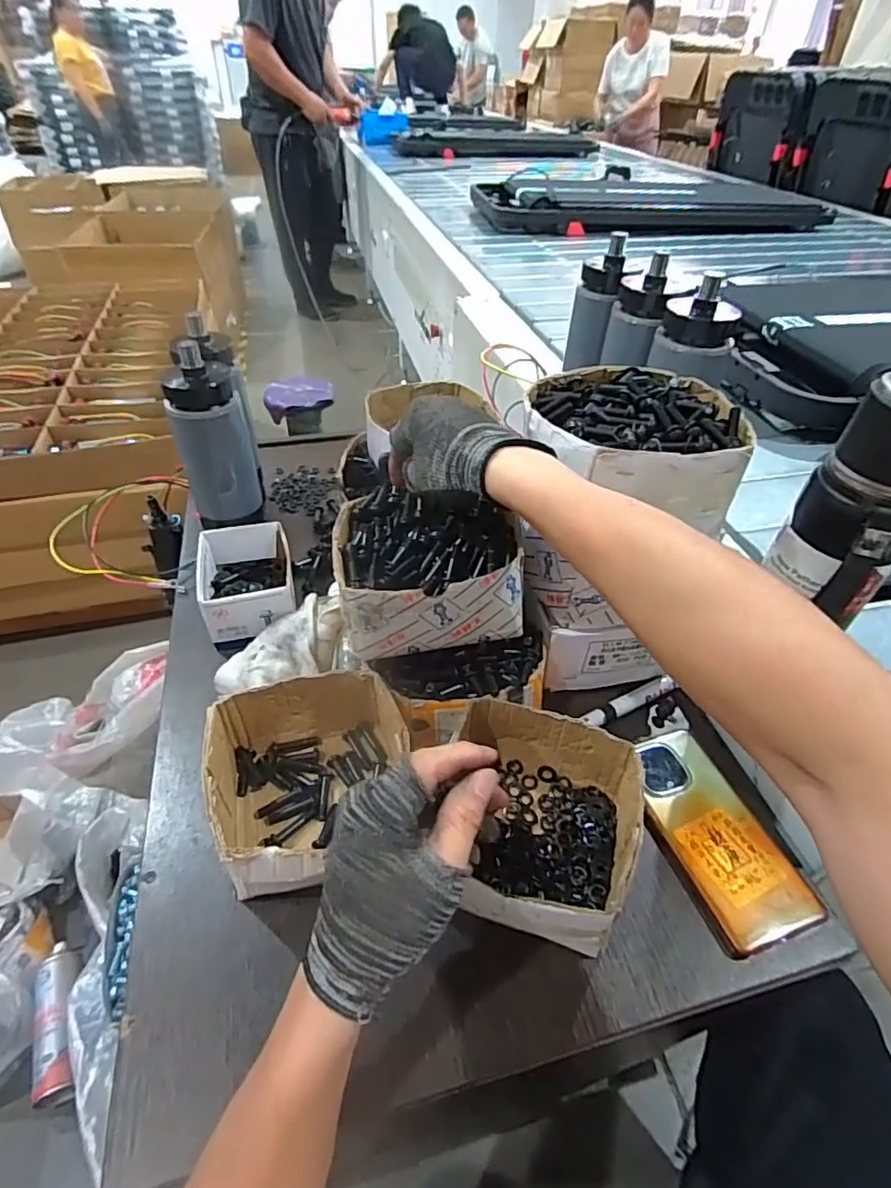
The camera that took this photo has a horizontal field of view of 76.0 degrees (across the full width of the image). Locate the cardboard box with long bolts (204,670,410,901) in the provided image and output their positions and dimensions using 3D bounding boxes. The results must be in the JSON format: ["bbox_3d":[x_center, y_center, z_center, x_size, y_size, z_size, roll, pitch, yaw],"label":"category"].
[{"bbox_3d":[-0.100,0.143,0.440,0.140,0.081,0.147,-10,45,-11],"label":"cardboard box with long bolts"}]

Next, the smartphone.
[{"bbox_3d":[0.204,0.181,0.444,0.076,0.017,0.161,-12,46,-14],"label":"smartphone"}]

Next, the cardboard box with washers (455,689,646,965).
[{"bbox_3d":[0.067,0.165,0.415,0.124,0.077,0.145,11,45,10],"label":"cardboard box with washers"}]

